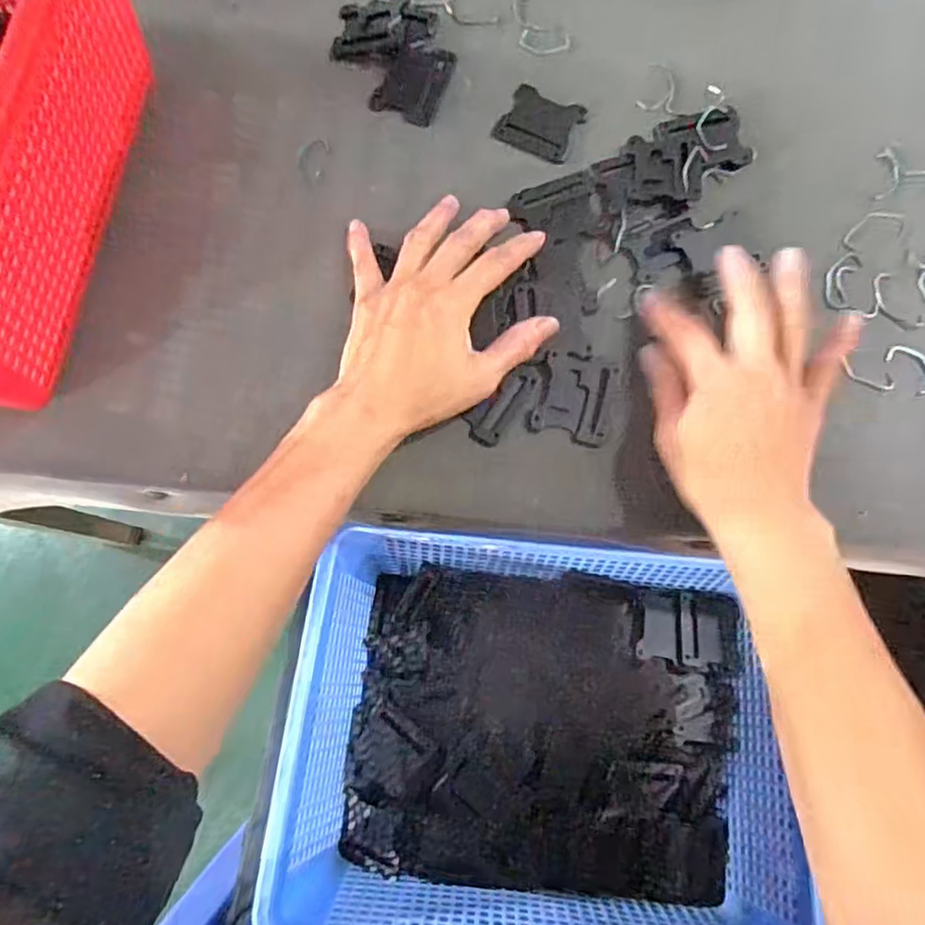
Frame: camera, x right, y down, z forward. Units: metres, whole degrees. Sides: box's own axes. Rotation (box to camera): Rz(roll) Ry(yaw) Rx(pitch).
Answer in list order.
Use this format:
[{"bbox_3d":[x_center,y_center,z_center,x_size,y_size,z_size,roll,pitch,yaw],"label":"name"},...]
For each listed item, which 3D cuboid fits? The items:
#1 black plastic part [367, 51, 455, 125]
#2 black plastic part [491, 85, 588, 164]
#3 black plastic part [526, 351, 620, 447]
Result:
[{"bbox_3d":[-0.031,-0.250,0.425,0.041,0.006,0.054,24,78,7],"label":"black plastic part"},{"bbox_3d":[0.050,-0.217,0.415,0.049,0.006,0.042,28,78,8],"label":"black plastic part"},{"bbox_3d":[0.065,-0.038,0.372,0.041,0.004,0.048,16,77,5],"label":"black plastic part"}]

